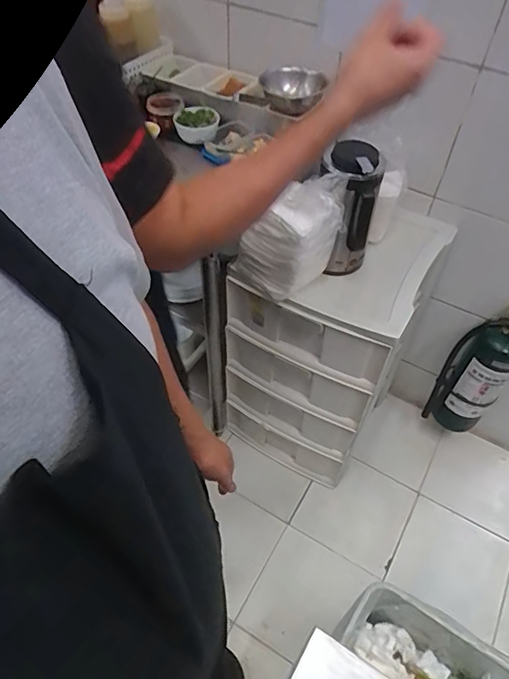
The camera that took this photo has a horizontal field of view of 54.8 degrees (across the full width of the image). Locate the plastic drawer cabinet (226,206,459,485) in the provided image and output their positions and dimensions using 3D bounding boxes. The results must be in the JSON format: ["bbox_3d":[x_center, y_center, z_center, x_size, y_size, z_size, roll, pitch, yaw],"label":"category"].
[{"bbox_3d":[0.207,0.006,1.391,0.394,0.685,0.450,26,54,18],"label":"plastic drawer cabinet"}]

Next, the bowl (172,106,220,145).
[{"bbox_3d":[-0.136,-0.502,1.156,0.106,0.039,0.122,0,50,0],"label":"bowl"}]

